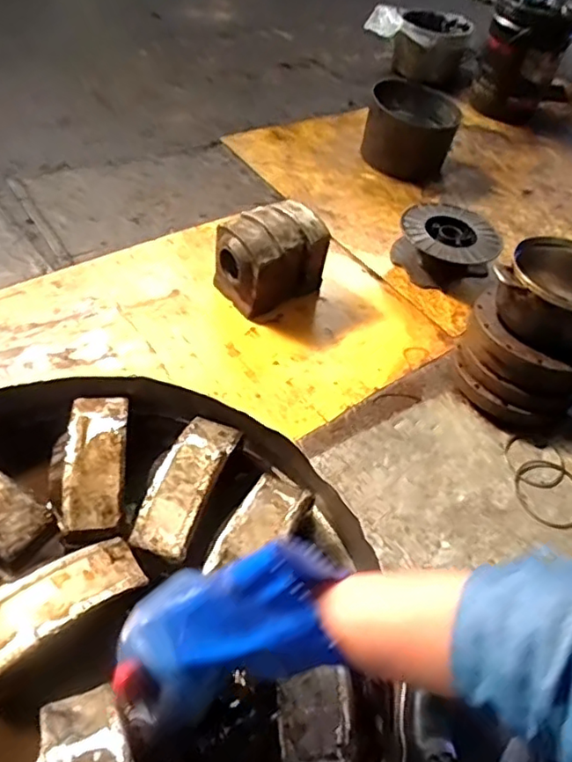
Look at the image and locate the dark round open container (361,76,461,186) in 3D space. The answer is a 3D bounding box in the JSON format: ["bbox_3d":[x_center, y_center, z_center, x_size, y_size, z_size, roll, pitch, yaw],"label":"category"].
[{"bbox_3d":[0.375,-0.763,1.808,0.275,0.177,0.335,13,50,5],"label":"dark round open container"}]

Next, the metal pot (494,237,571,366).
[{"bbox_3d":[0.526,-0.157,1.169,0.230,0.140,0.193,33,54,20],"label":"metal pot"}]

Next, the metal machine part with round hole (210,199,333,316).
[{"bbox_3d":[-0.031,-0.286,1.362,0.227,0.162,0.156,-28,58,-26],"label":"metal machine part with round hole"}]

